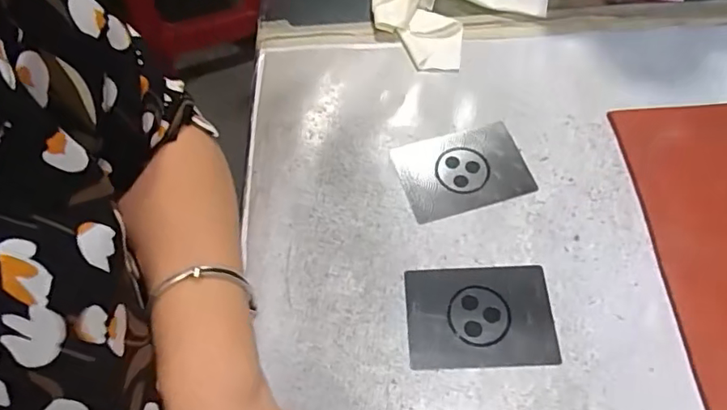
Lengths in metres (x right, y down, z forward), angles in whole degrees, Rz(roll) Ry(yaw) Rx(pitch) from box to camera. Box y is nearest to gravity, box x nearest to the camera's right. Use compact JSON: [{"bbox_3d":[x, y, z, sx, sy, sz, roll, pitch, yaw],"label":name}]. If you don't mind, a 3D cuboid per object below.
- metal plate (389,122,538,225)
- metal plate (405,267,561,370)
[{"bbox_3d":[0.070,-0.023,0.383,0.086,0.006,0.058,-15,69,-5],"label":"metal plate"},{"bbox_3d":[0.070,0.067,0.331,0.087,0.004,0.062,-2,59,3],"label":"metal plate"}]

